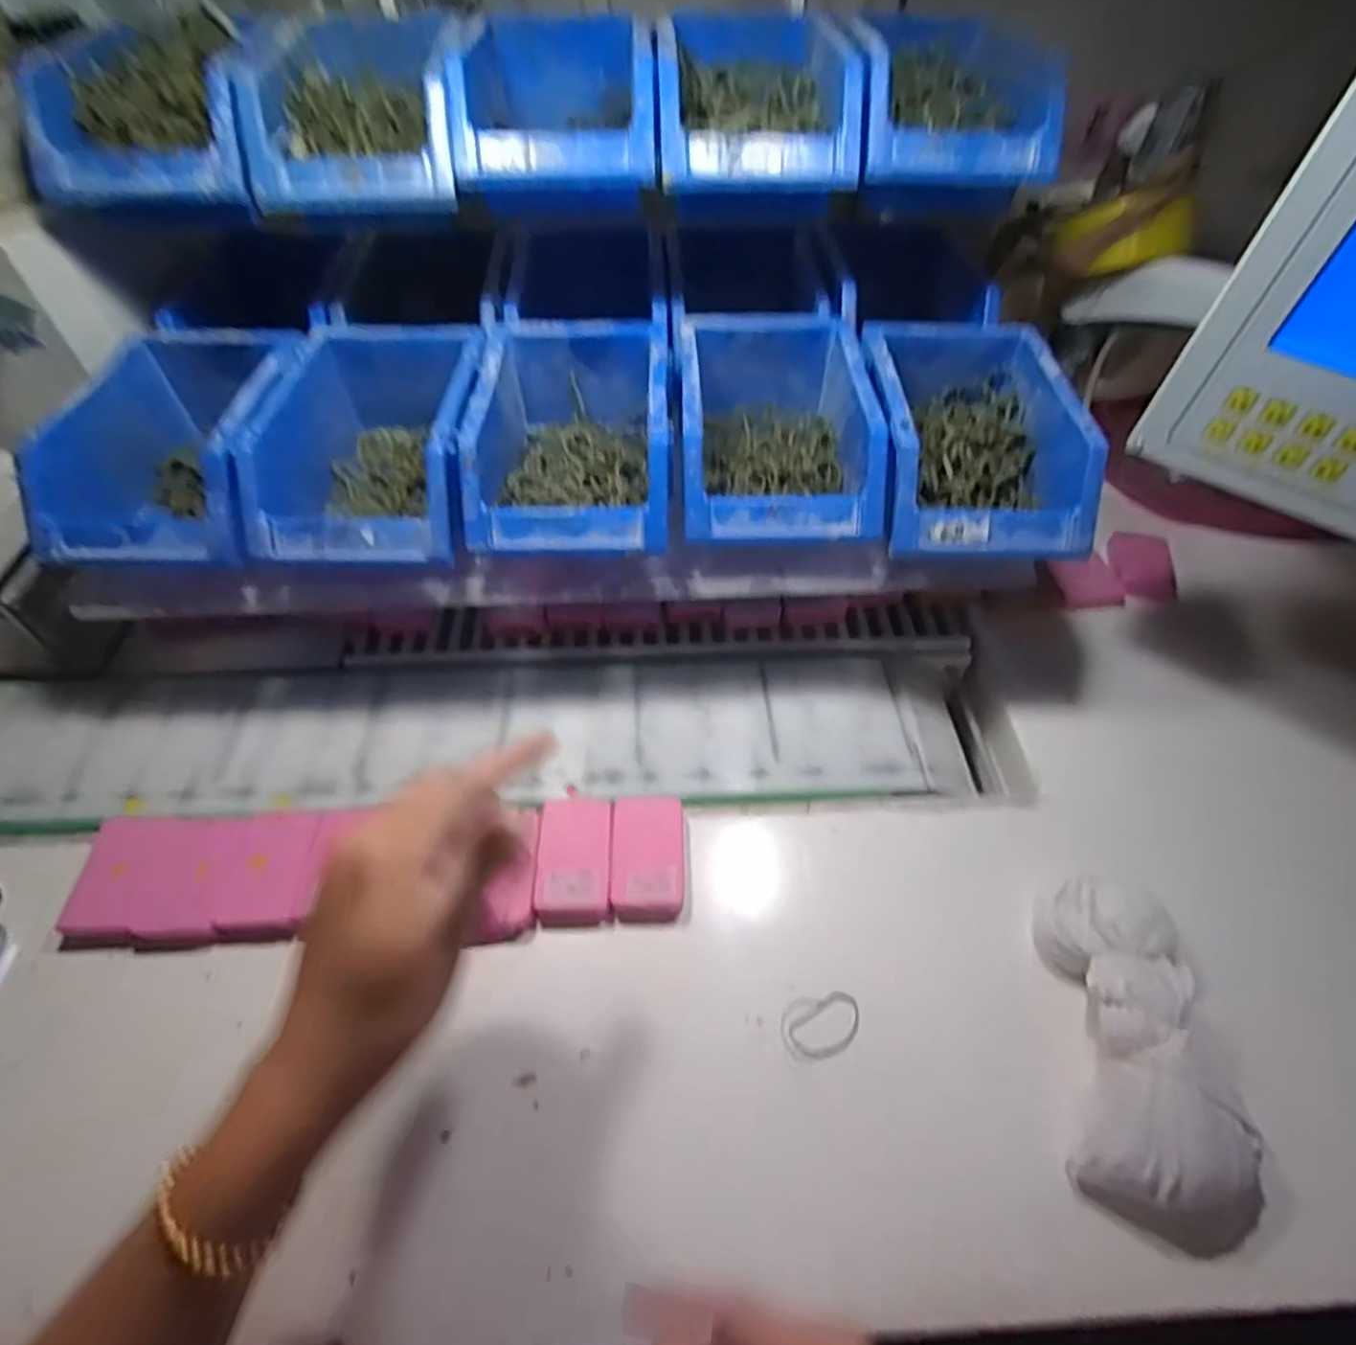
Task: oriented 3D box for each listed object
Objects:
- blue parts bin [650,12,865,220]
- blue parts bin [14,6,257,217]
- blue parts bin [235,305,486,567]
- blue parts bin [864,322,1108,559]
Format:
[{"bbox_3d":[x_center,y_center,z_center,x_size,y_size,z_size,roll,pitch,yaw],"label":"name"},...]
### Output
[{"bbox_3d":[0.048,-0.375,0.456,0.123,0.075,0.208,-1,52,-2],"label":"blue parts bin"},{"bbox_3d":[-0.323,-0.341,0.420,0.125,0.063,0.138,-10,53,-8],"label":"blue parts bin"},{"bbox_3d":[-0.195,-0.163,0.458,0.126,0.081,0.210,0,52,0],"label":"blue parts bin"},{"bbox_3d":[0.191,-0.156,0.453,0.126,0.068,0.178,1,52,0],"label":"blue parts bin"}]

